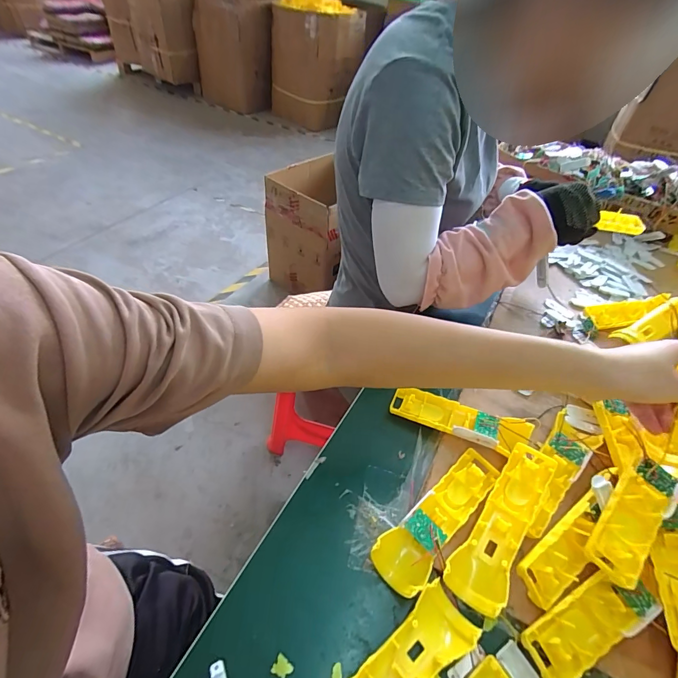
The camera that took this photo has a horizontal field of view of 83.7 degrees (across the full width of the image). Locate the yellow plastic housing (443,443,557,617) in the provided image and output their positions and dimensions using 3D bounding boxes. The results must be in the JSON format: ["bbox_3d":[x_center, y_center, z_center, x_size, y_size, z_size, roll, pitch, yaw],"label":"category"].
[{"bbox_3d":[0.164,0.177,0.370,0.048,0.030,0.166,34,52,24],"label":"yellow plastic housing"}]

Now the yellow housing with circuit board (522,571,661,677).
[{"bbox_3d":[0.215,0.244,0.326,0.120,0.018,0.044,-18,51,-21],"label":"yellow housing with circuit board"}]

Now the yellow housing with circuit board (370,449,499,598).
[{"bbox_3d":[0.105,0.176,0.378,0.163,0.030,0.048,-30,56,-29],"label":"yellow housing with circuit board"}]

